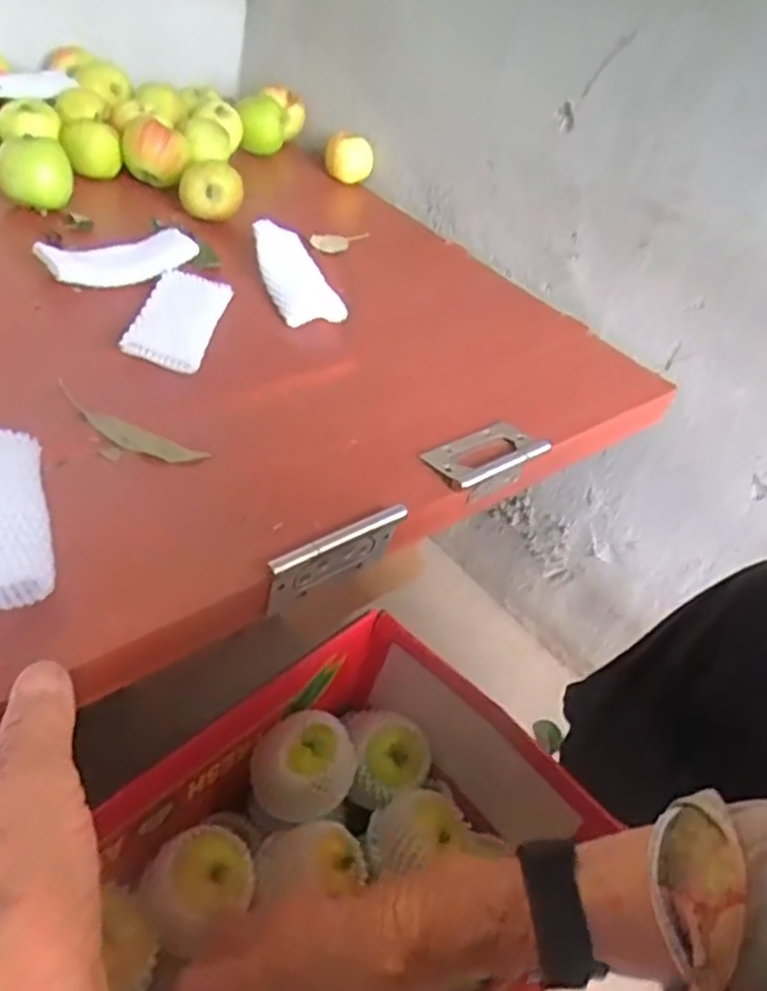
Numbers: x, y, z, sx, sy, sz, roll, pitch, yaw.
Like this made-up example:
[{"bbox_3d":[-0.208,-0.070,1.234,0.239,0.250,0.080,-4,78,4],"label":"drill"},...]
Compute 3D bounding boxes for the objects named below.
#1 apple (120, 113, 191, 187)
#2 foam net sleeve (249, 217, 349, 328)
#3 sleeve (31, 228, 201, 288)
[{"bbox_3d":[-0.238,-0.361,0.773,0.065,0.059,0.072,-4,39,-15],"label":"apple"},{"bbox_3d":[-0.080,-0.193,0.651,0.053,0.022,0.122,-17,65,-28],"label":"foam net sleeve"},{"bbox_3d":[-0.215,-0.195,0.605,0.114,0.022,0.051,-27,50,-36],"label":"sleeve"}]

